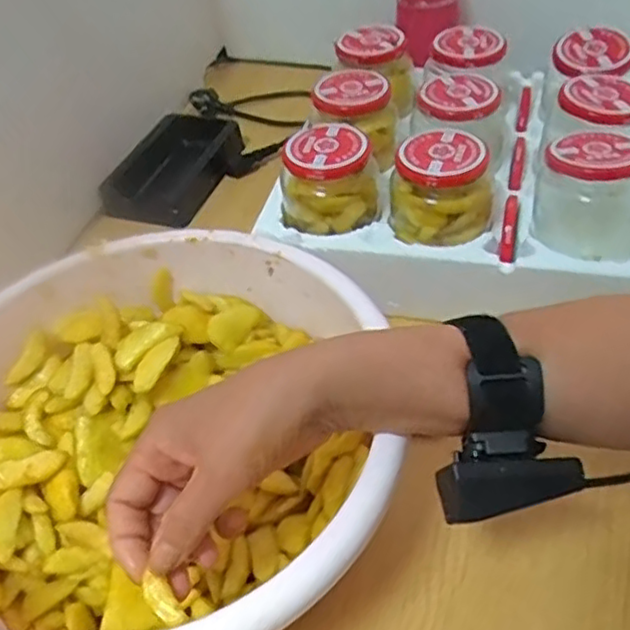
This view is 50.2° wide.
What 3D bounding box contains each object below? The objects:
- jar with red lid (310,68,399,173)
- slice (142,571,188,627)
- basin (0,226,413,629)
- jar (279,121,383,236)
[{"bbox_3d":[0.041,-0.180,0.623,0.071,0.069,0.065,-3,46,4],"label":"jar with red lid"},{"bbox_3d":[-0.071,0.132,0.312,0.010,0.004,0.028,-37,71,-26],"label":"slice"},{"bbox_3d":[-0.106,0.090,0.433,0.263,0.121,0.284,-3,46,4],"label":"basin"},{"bbox_3d":[0.015,-0.112,0.562,0.072,0.065,0.072,-3,46,4],"label":"jar"}]

